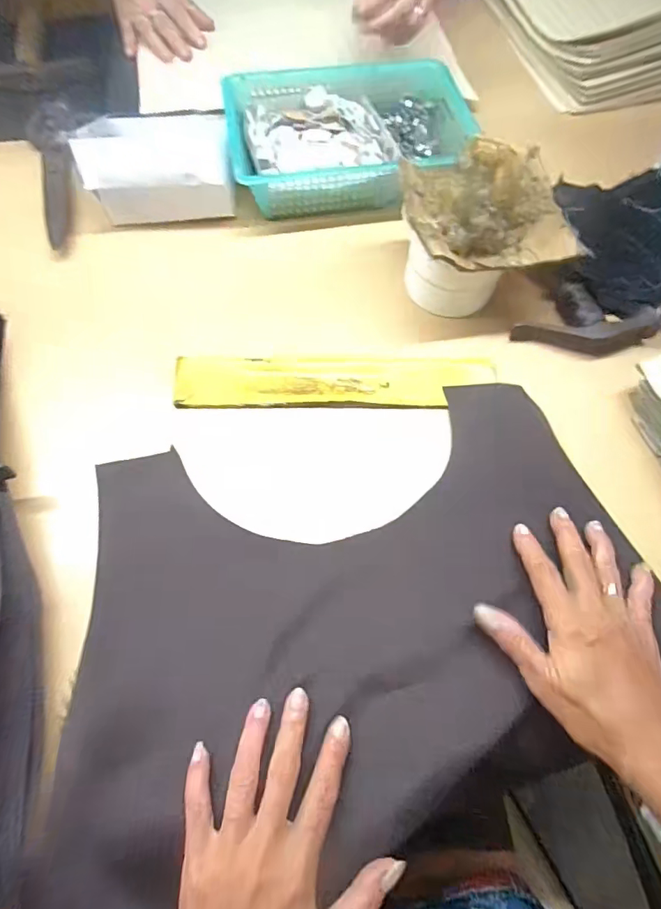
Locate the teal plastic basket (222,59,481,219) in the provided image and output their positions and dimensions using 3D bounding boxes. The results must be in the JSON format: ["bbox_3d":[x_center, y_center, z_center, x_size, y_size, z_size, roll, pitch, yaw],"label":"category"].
[{"bbox_3d":[0.023,-0.333,0.487,0.253,0.050,0.175,-8,66,-6],"label":"teal plastic basket"}]

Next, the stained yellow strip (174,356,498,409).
[{"bbox_3d":[0.005,-0.063,0.396,0.266,0.010,0.050,-1,66,-2],"label":"stained yellow strip"}]

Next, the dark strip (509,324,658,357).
[{"bbox_3d":[0.227,-0.102,0.412,0.128,0.011,0.024,1,65,-2],"label":"dark strip"}]

